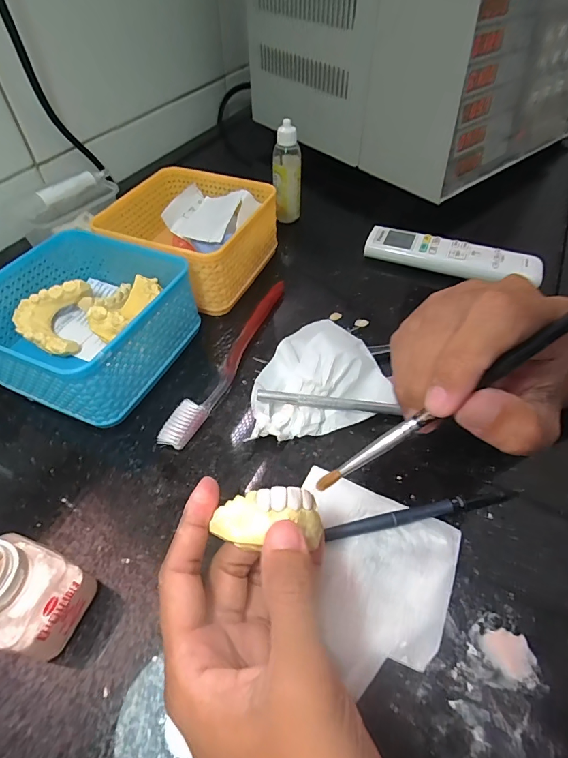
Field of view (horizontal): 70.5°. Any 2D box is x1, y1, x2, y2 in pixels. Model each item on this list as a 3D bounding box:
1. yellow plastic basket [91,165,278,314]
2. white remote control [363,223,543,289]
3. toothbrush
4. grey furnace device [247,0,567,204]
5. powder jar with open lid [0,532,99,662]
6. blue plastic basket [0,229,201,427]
[{"bbox_3d":[-0.089,-0.138,0.388,0.134,0.060,0.134,20,53,17],"label":"yellow plastic basket"},{"bbox_3d":[0.179,-0.133,0.433,0.176,0.022,0.038,18,53,15],"label":"white remote control"},{"bbox_3d":[-0.038,-0.018,0.323,0.019,0.020,0.182,20,54,17],"label":"toothbrush"},{"bbox_3d":[0.204,-0.467,0.569,0.395,0.225,0.353,-34,58,-24],"label":"grey furnace device"},{"bbox_3d":[-0.136,0.096,0.188,0.067,0.075,0.043,9,50,9],"label":"powder jar with open lid"},{"bbox_3d":[-0.152,-0.044,0.314,0.130,0.065,0.131,19,52,16],"label":"blue plastic basket"}]

